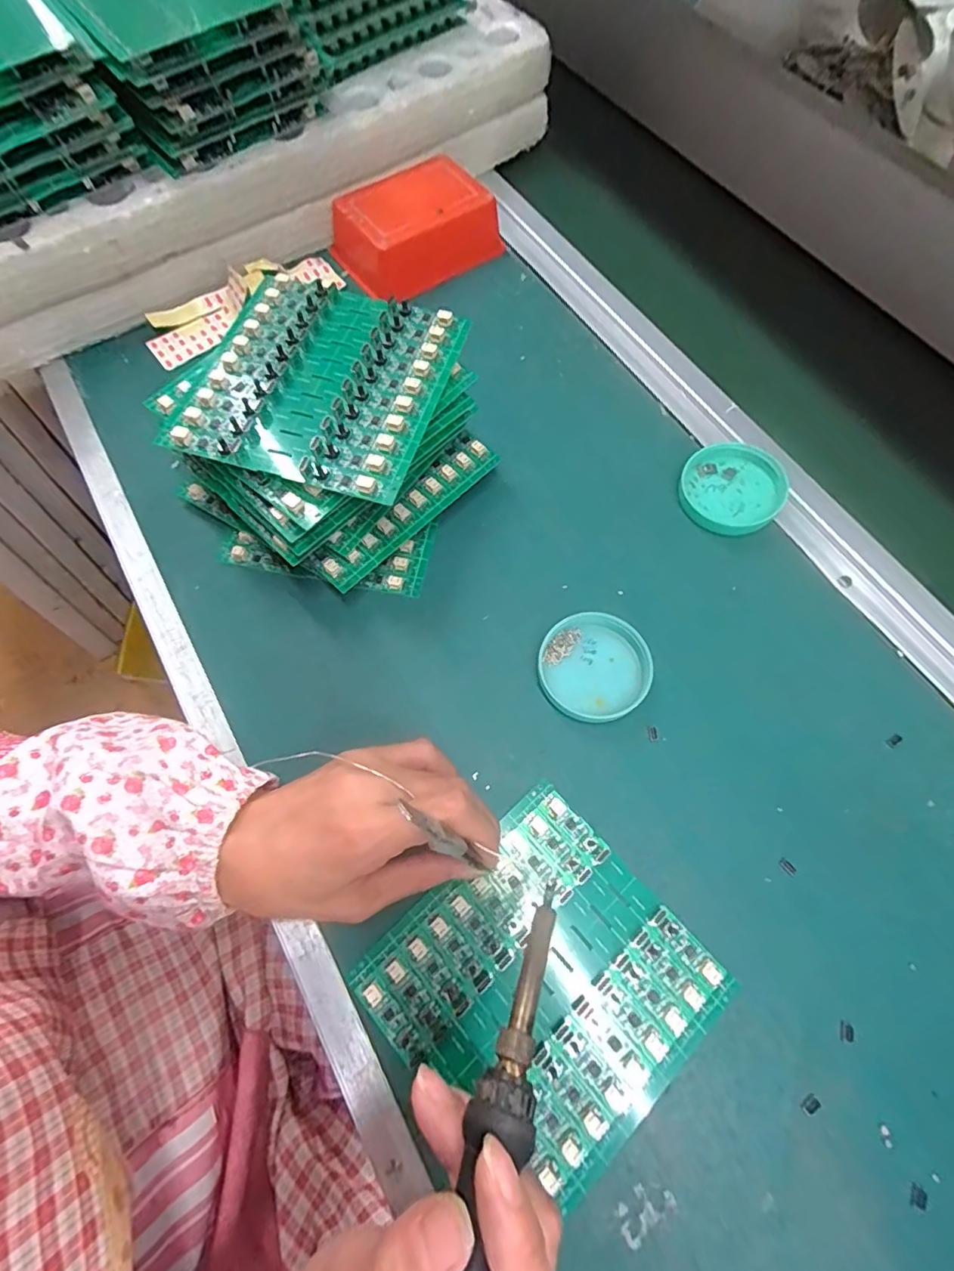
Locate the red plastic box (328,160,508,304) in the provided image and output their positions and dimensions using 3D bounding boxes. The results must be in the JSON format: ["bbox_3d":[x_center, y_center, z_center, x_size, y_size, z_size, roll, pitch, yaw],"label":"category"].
[{"bbox_3d":[-0.053,-0.343,0.453,0.124,0.045,0.090,-33,71,-11],"label":"red plastic box"}]

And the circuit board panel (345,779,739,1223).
[{"bbox_3d":[0.032,0.169,0.265,0.137,0.004,0.132,-41,73,-16],"label":"circuit board panel"}]

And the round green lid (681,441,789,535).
[{"bbox_3d":[0.172,-0.101,0.368,0.064,0.013,0.068,0,68,1],"label":"round green lid"}]

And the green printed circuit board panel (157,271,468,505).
[{"bbox_3d":[-0.088,-0.147,0.307,0.133,0.010,0.137,15,69,7],"label":"green printed circuit board panel"}]

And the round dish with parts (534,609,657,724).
[{"bbox_3d":[0.069,0.019,0.320,0.061,0.017,0.062,0,68,1],"label":"round dish with parts"}]

